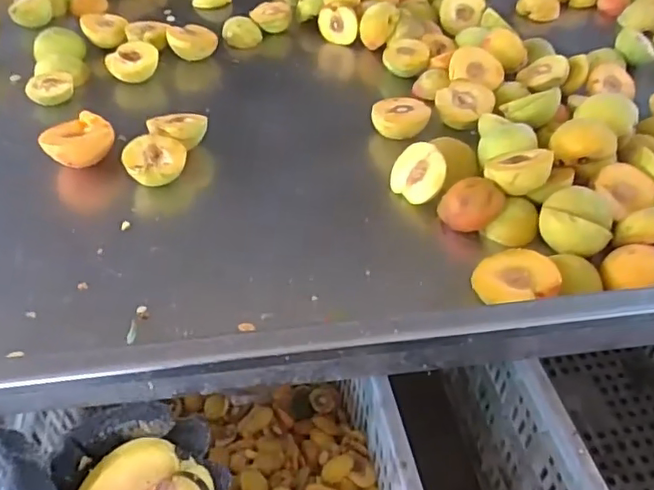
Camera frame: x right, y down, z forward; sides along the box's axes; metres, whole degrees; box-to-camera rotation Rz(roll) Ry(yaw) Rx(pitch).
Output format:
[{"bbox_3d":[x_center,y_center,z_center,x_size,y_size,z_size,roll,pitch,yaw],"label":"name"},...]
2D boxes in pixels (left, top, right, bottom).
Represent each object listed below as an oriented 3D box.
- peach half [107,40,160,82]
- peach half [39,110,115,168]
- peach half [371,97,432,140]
[{"bbox_3d":[-0.244,-0.231,0.718,0.061,0.034,0.045,-14,47,-16],"label":"peach half"},{"bbox_3d":[-0.262,-0.109,0.601,0.072,0.033,0.059,-22,48,-23],"label":"peach half"},{"bbox_3d":[0.083,-0.143,0.641,0.062,0.026,0.053,0,44,-2],"label":"peach half"}]

